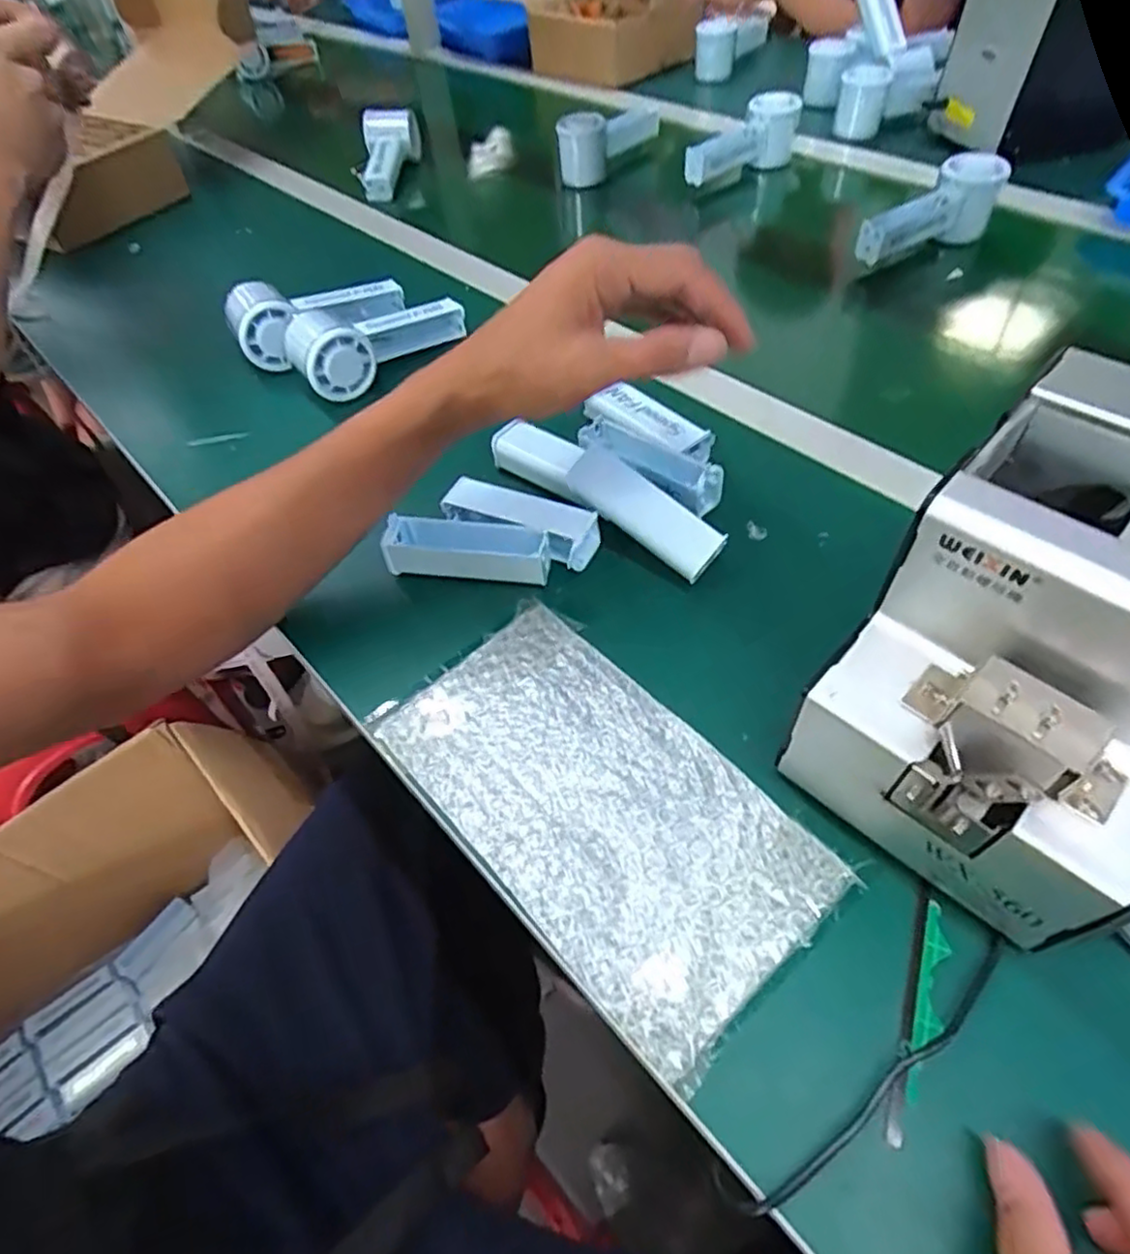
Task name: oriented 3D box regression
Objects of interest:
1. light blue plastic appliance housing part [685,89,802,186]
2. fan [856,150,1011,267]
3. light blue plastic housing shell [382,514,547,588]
[{"bbox_3d":[0.198,-0.543,0.760,0.142,0.067,0.051,-37,58,-21],"label":"light blue plastic appliance housing part"},{"bbox_3d":[0.335,-0.380,0.619,0.145,0.063,0.047,-33,57,-18],"label":"fan"},{"bbox_3d":[-0.060,-0.048,0.425,0.098,0.037,0.029,3,53,7],"label":"light blue plastic housing shell"}]

